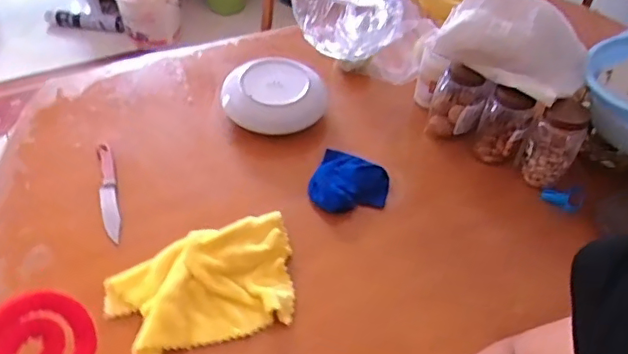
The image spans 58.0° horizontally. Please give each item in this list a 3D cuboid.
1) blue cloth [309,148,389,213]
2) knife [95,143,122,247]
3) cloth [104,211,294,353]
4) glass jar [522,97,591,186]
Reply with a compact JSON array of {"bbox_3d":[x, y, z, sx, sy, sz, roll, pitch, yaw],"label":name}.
[{"bbox_3d":[0.060,0.008,0.910,0.114,0.026,0.108,15,49,11],"label":"blue cloth"},{"bbox_3d":[-0.322,0.022,0.885,0.027,0.010,0.203,-12,50,-13],"label":"knife"},{"bbox_3d":[-0.145,0.148,0.771,0.252,0.033,0.158,-15,51,-16],"label":"cloth"},{"bbox_3d":[0.384,-0.054,0.904,0.073,0.134,0.073,1,48,-2],"label":"glass jar"}]

